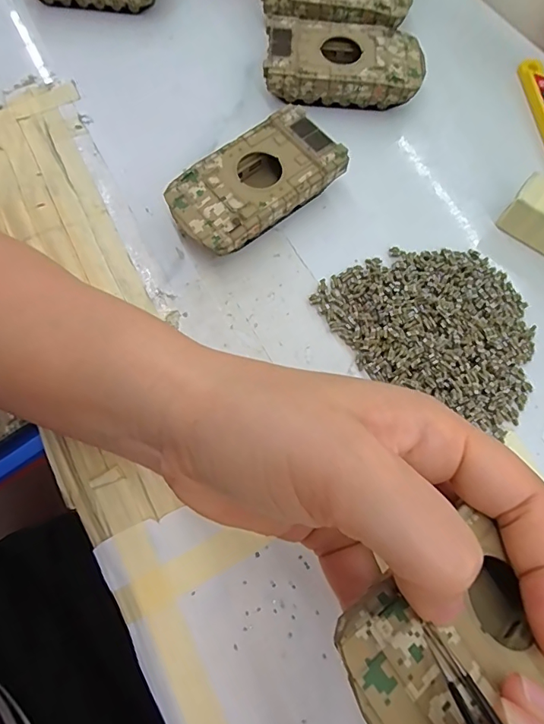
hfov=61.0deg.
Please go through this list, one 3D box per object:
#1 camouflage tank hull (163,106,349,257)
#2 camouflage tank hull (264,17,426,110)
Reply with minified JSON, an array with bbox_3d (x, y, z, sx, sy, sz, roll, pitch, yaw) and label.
[{"bbox_3d":[-0.010,-0.098,0.261,0.096,0.026,0.050,-37,76,-13],"label":"camouflage tank hull"},{"bbox_3d":[0.045,-0.187,0.293,0.095,0.026,0.049,0,71,-1],"label":"camouflage tank hull"}]

